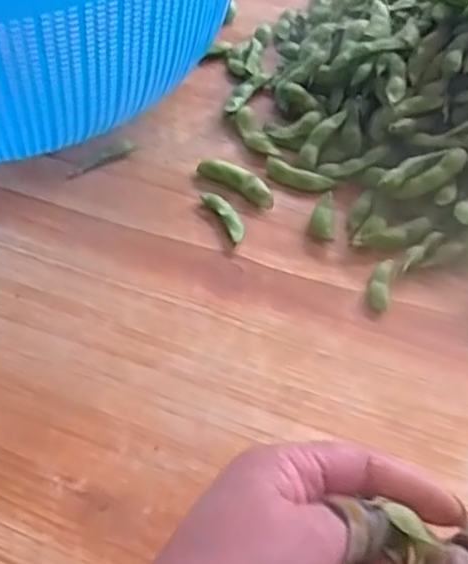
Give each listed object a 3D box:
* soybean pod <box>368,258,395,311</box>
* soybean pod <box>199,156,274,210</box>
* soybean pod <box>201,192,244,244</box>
[{"bbox_3d":[0.083,0.000,0.410,0.012,0.004,0.035,10,52,7],"label":"soybean pod"},{"bbox_3d":[0.003,-0.065,0.463,0.055,0.009,0.015,28,56,19],"label":"soybean pod"},{"bbox_3d":[-0.004,-0.040,0.439,0.013,0.005,0.041,-24,56,-19],"label":"soybean pod"}]

